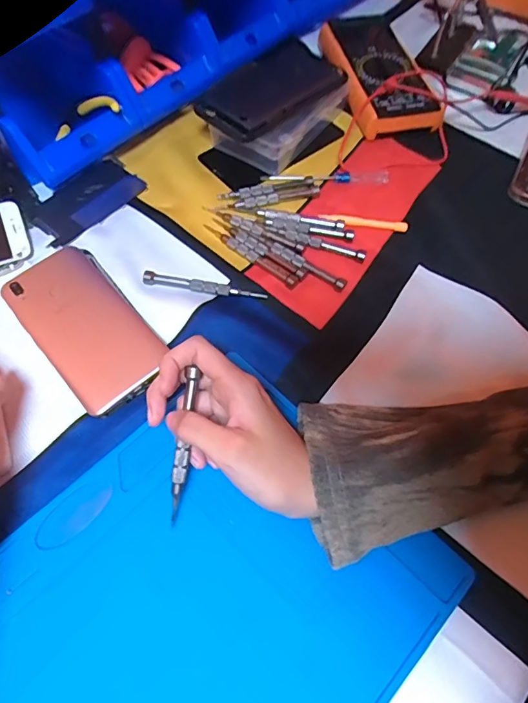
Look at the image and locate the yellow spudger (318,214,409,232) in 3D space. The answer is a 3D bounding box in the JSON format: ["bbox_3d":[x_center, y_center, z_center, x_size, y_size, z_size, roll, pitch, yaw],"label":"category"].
[{"bbox_3d":[0.092,-0.120,0.442,0.081,0.008,0.013,5,62,0],"label":"yellow spudger"}]

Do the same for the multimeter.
[{"bbox_3d":[0.125,-0.309,0.521,0.087,0.039,0.180,-12,63,-9],"label":"multimeter"}]

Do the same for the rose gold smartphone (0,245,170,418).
[{"bbox_3d":[-0.141,-0.023,0.376,0.077,0.013,0.152,-36,69,-19],"label":"rose gold smartphone"}]

